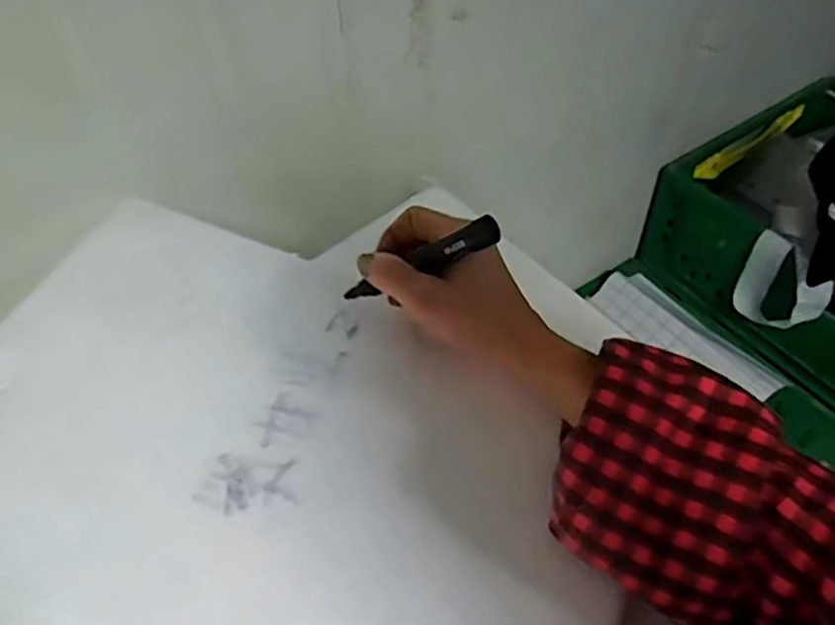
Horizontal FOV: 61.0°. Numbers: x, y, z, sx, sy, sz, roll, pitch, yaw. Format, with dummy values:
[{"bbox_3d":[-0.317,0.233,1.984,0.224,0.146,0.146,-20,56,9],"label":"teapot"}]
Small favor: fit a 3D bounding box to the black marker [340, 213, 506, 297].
[{"bbox_3d":[-0.001,-0.030,0.446,0.124,0.018,0.019,-23,36,39],"label":"black marker"}]

